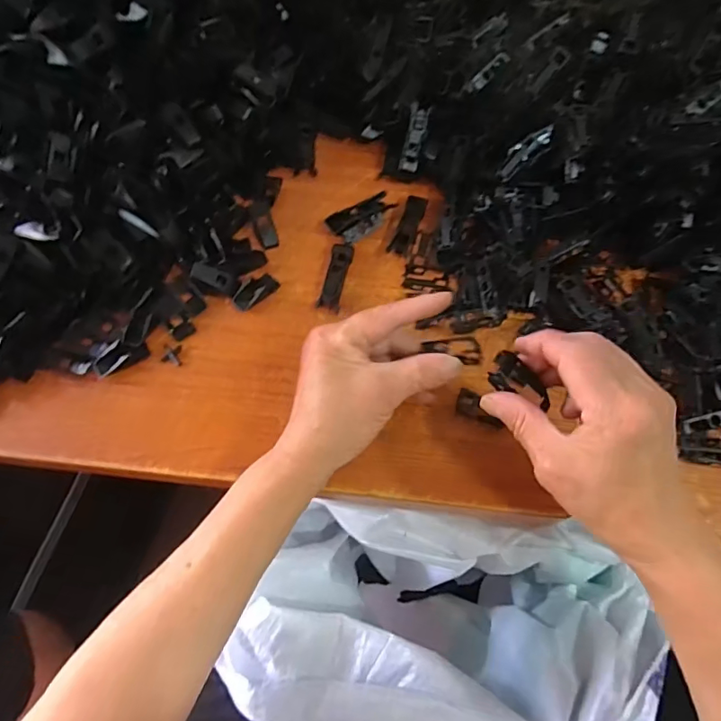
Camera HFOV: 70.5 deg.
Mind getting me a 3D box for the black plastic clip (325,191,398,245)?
[{"bbox_3d":[0.003,-0.129,0.460,0.063,0.014,0.029,-31,70,-15],"label":"black plastic clip"}]

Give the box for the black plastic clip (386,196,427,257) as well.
[{"bbox_3d":[0.042,-0.120,0.453,0.018,0.012,0.060,20,66,7],"label":"black plastic clip"}]

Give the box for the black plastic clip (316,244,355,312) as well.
[{"bbox_3d":[-0.021,-0.072,0.433,0.018,0.013,0.060,12,65,3],"label":"black plastic clip"}]

